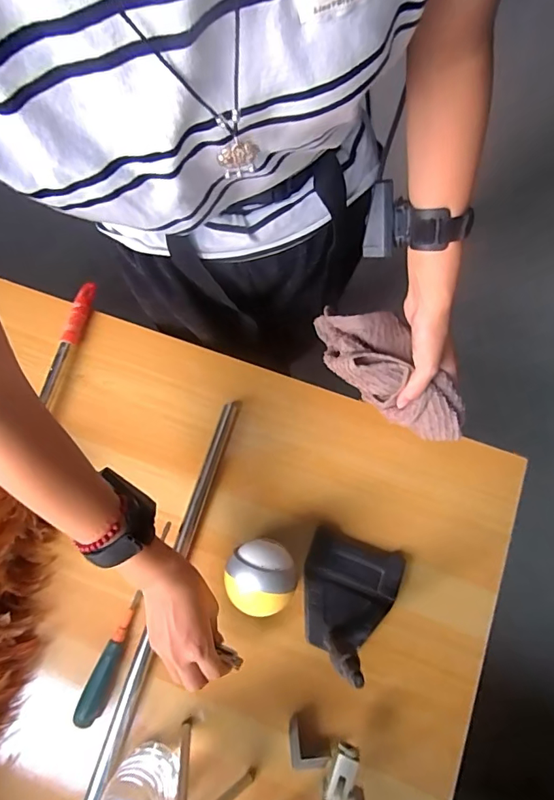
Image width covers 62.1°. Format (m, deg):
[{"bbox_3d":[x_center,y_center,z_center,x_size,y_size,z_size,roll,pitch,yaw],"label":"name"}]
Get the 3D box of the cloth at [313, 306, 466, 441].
[{"bbox_3d":[0.120,-0.029,0.510,0.192,0.100,0.083,43,78,4],"label":"cloth"}]

